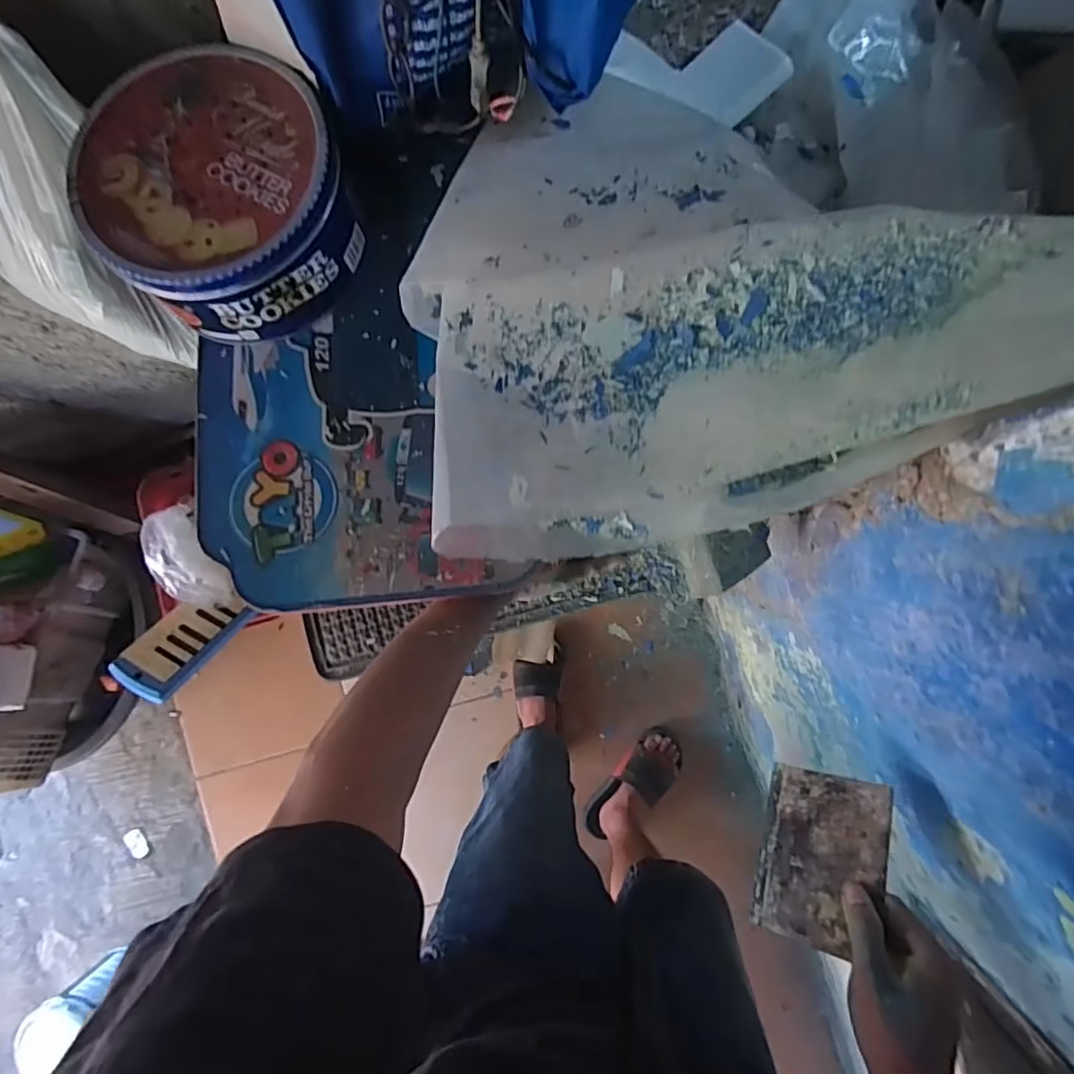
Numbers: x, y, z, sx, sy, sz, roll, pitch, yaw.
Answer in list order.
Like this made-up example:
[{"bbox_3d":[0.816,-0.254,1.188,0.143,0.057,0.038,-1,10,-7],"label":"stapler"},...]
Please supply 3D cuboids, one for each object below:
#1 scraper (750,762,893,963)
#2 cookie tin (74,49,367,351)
[{"bbox_3d":[0.212,0.238,0.442,0.087,0.005,0.118,-5,56,45],"label":"scraper"},{"bbox_3d":[-0.233,-0.260,0.444,0.177,0.080,0.189,0,89,6],"label":"cookie tin"}]

